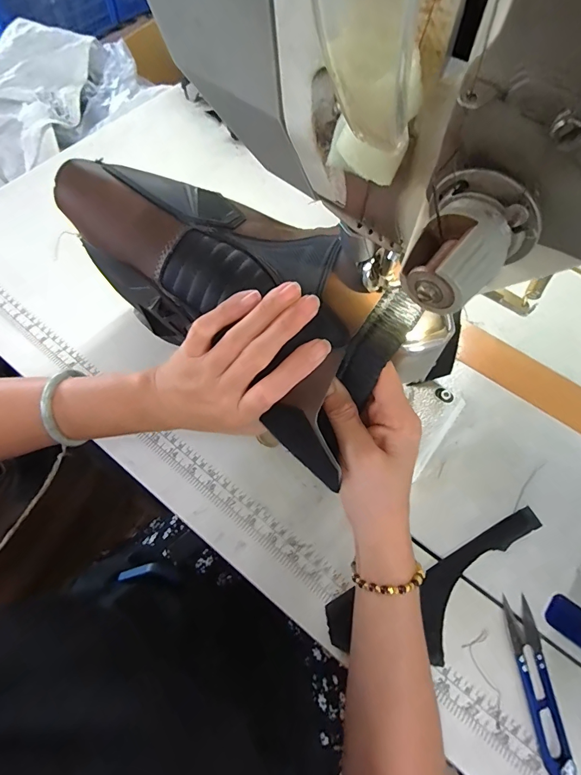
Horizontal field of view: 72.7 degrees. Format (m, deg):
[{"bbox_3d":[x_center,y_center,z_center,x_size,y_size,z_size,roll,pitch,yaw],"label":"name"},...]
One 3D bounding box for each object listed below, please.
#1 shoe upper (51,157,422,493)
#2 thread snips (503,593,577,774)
[{"bbox_3d":[-0.040,-0.063,0.259,0.242,0.065,0.112,36,67,7],"label":"shoe upper"},{"bbox_3d":[0.198,0.236,0.315,0.027,0.008,0.117,-4,64,-4],"label":"thread snips"}]

